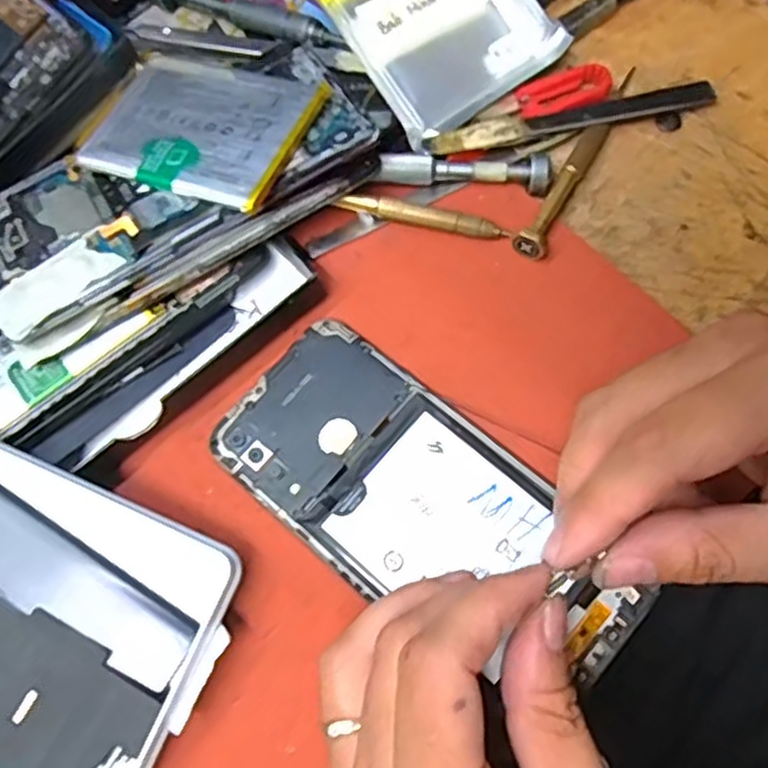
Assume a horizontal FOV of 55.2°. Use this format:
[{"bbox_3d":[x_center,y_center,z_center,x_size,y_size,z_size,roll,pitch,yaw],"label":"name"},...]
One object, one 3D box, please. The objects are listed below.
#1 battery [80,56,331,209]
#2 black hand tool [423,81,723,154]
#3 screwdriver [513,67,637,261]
[{"bbox_3d":[-0.072,-0.105,0.293,0.084,0.006,0.067,19,69,18],"label":"battery"},{"bbox_3d":[0.080,-0.115,0.317,0.125,0.008,0.014,-12,70,1],"label":"black hand tool"},{"bbox_3d":[0.086,-0.097,0.312,0.013,0.013,0.108,29,76,14],"label":"screwdriver"}]

